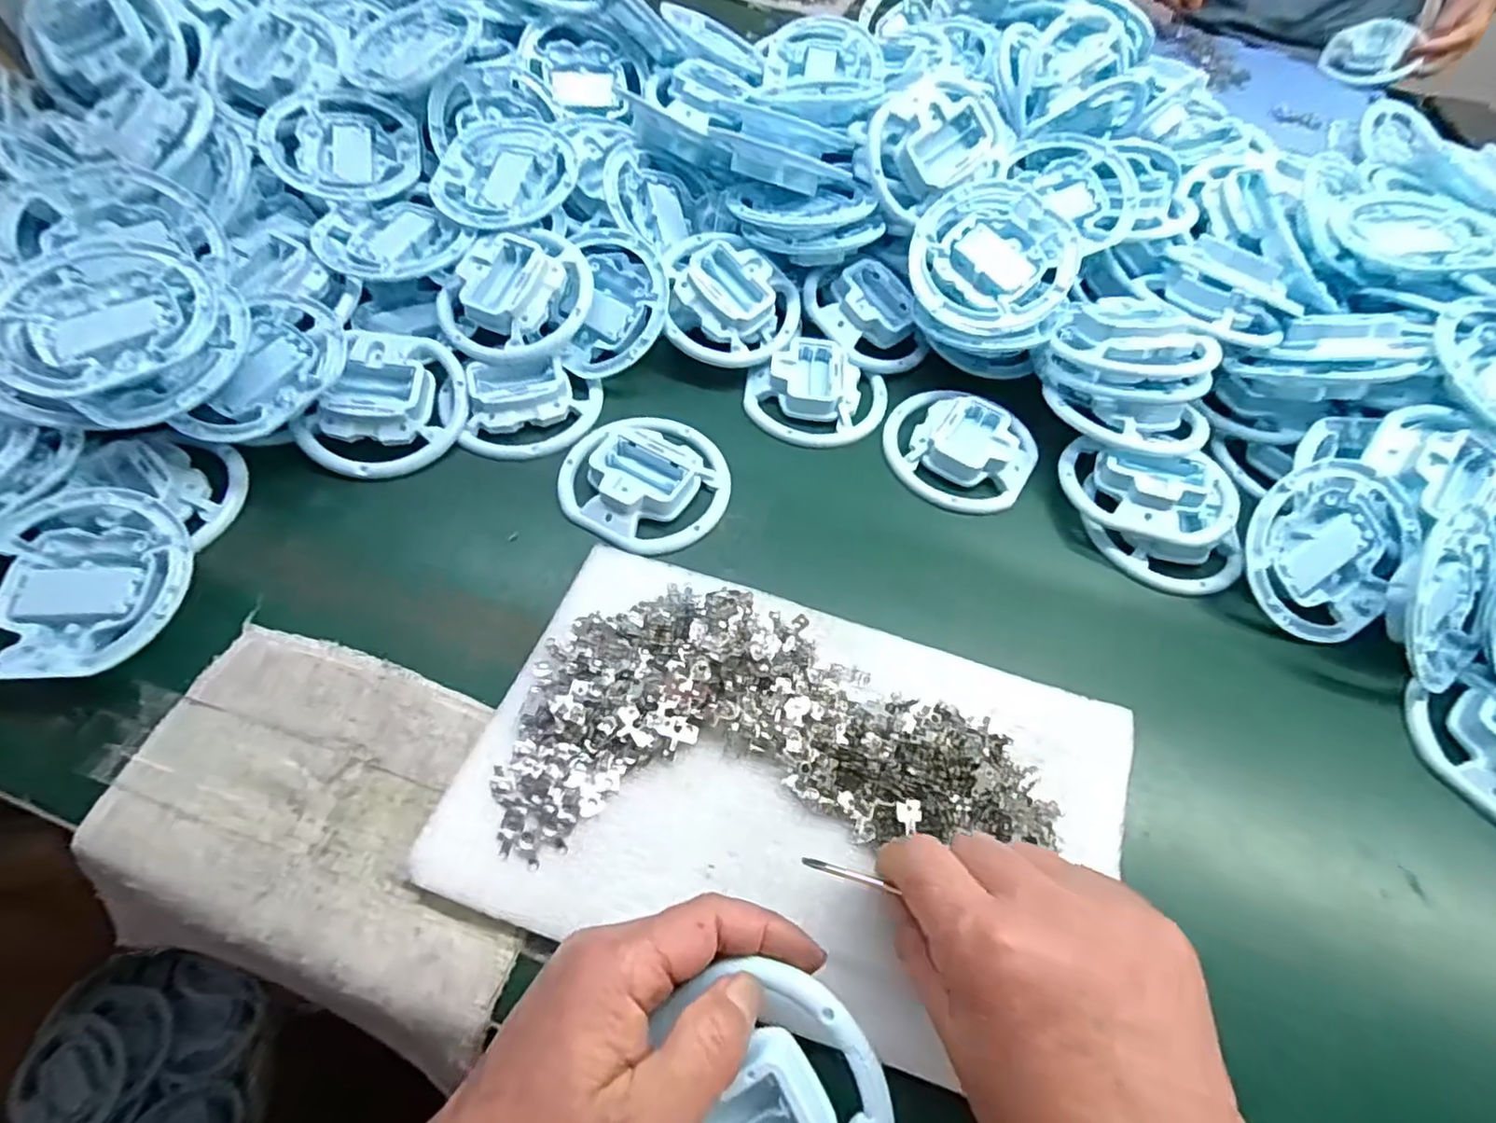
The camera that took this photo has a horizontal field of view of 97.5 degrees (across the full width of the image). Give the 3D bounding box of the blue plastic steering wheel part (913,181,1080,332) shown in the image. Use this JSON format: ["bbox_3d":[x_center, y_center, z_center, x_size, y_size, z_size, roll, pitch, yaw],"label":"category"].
[{"bbox_3d":[0.161,-0.200,0.444,0.099,0.026,0.105,-32,76,1],"label":"blue plastic steering wheel part"}]

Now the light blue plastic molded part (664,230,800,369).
[{"bbox_3d":[-0.009,-0.184,0.457,0.090,0.028,0.097,5,75,-9],"label":"light blue plastic molded part"}]

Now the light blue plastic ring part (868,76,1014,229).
[{"bbox_3d":[0.134,-0.297,0.463,0.104,0.033,0.082,-30,103,-14],"label":"light blue plastic ring part"}]

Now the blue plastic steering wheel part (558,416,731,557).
[{"bbox_3d":[-0.062,-0.055,0.403,0.105,0.019,0.101,2,59,-3],"label":"blue plastic steering wheel part"}]

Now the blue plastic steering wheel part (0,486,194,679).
[{"bbox_3d":[-0.338,0.012,0.332,0.105,0.023,0.100,2,59,-3],"label":"blue plastic steering wheel part"}]

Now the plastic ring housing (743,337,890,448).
[{"bbox_3d":[0.046,-0.116,0.448,0.092,0.018,0.082,21,60,9],"label":"plastic ring housing"}]

